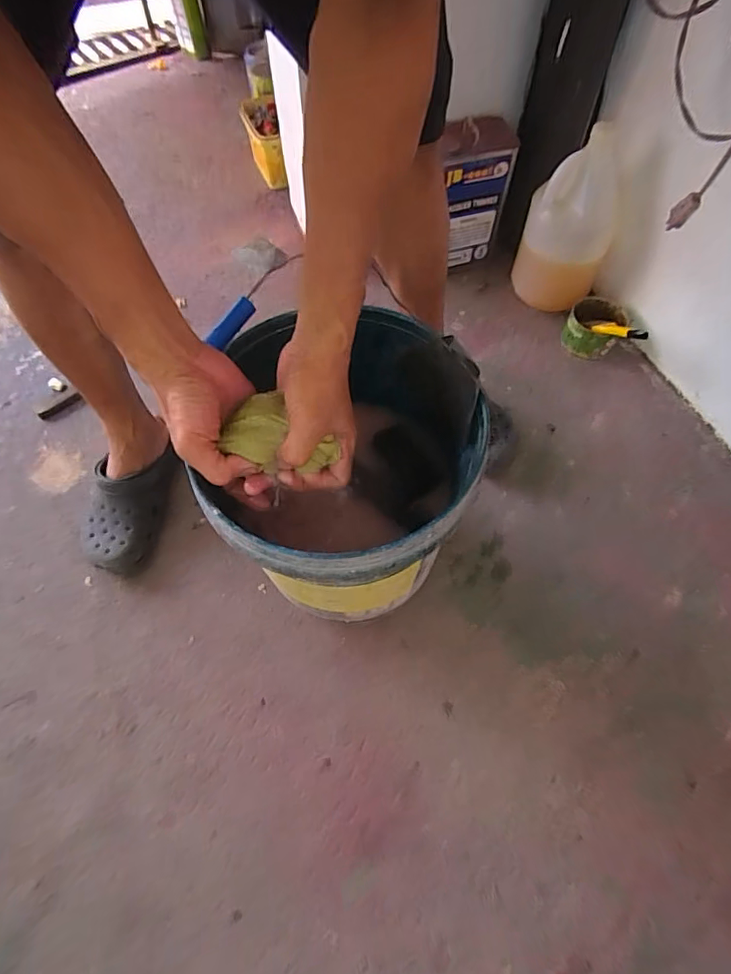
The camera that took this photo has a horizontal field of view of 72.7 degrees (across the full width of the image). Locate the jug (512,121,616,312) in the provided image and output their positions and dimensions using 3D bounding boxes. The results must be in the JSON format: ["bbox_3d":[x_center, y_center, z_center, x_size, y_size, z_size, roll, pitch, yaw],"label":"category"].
[{"bbox_3d":[0.367,-0.458,0.915,0.121,0.284,0.133,-15,63,-7],"label":"jug"}]

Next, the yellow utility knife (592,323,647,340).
[{"bbox_3d":[0.448,-0.271,0.873,0.027,0.019,0.121,-17,27,-8],"label":"yellow utility knife"}]

